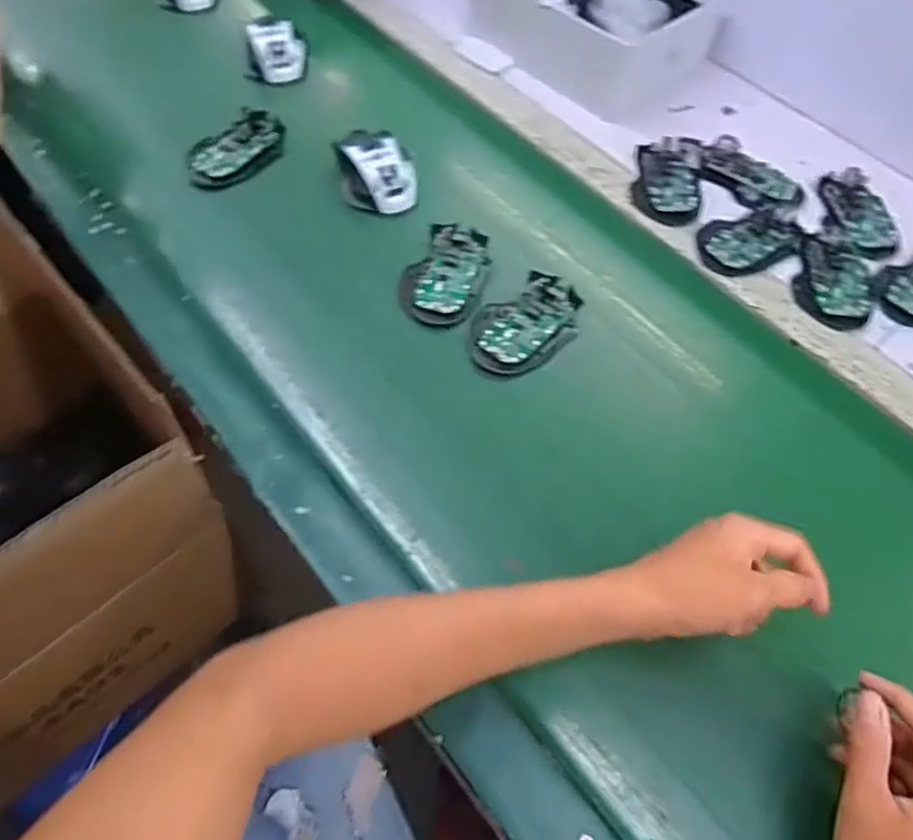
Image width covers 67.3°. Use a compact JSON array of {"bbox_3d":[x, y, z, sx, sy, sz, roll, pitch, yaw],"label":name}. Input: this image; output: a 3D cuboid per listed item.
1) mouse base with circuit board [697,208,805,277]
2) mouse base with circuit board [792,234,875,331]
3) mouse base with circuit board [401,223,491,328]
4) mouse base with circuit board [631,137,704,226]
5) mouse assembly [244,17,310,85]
[{"bbox_3d":[0.288,-0.180,0.675,0.110,0.016,0.068,-22,63,-17],"label":"mouse base with circuit board"},{"bbox_3d":[0.357,-0.130,0.645,0.068,0.014,0.104,21,59,9],"label":"mouse base with circuit board"},{"bbox_3d":[-0.007,-0.136,0.637,0.070,0.020,0.108,20,59,8],"label":"mouse base with circuit board"},{"bbox_3d":[0.222,-0.253,0.716,0.067,0.022,0.121,13,58,4],"label":"mouse base with circuit board"},{"bbox_3d":[-0.206,-0.425,0.788,0.070,0.032,0.076,-5,59,-7],"label":"mouse assembly"}]

